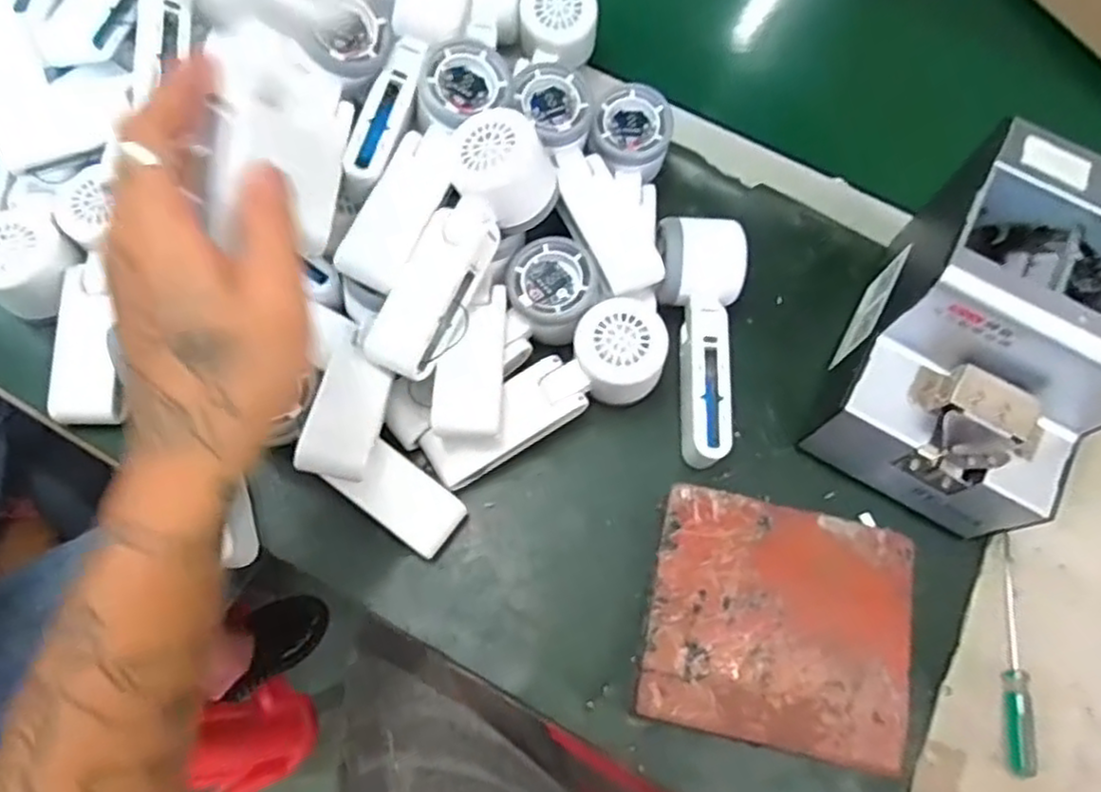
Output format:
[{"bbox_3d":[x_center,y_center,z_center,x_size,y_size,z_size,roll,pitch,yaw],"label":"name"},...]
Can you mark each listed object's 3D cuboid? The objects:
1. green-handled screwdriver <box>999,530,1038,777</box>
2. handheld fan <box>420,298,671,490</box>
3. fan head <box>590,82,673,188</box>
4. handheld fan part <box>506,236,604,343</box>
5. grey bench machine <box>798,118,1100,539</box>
[{"bbox_3d":[0.280,0.153,0.428,0.017,0.011,0.137,10,69,1],"label":"green-handled screwdriver"},{"bbox_3d":[0.000,0.003,0.454,0.168,0.045,0.057,-33,74,-1],"label":"handheld fan"},{"bbox_3d":[0.058,-0.189,0.511,0.056,0.035,0.056,1,69,-3],"label":"fan head"},{"bbox_3d":[0.003,-0.070,0.467,0.059,0.036,0.059,42,88,10],"label":"handheld fan part"},{"bbox_3d":[0.259,-0.028,0.423,0.124,0.152,0.168,30,70,8],"label":"grey bench machine"}]

